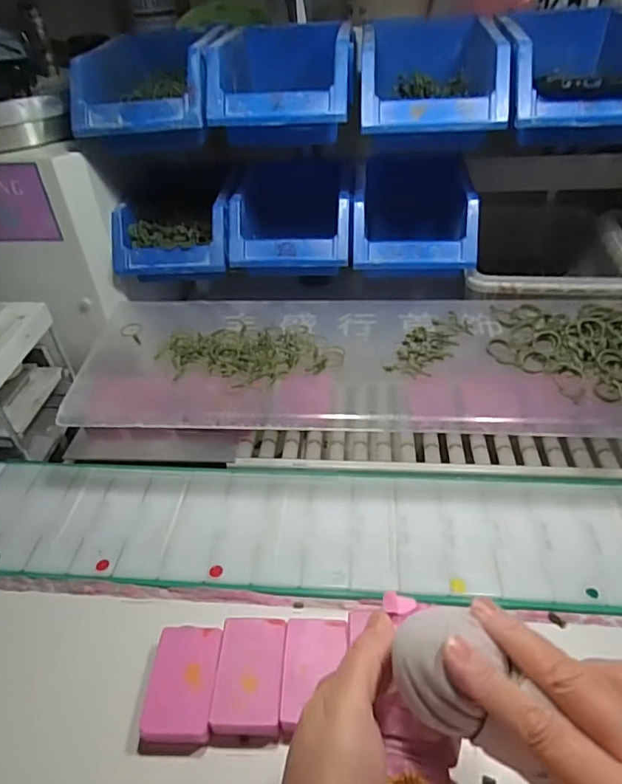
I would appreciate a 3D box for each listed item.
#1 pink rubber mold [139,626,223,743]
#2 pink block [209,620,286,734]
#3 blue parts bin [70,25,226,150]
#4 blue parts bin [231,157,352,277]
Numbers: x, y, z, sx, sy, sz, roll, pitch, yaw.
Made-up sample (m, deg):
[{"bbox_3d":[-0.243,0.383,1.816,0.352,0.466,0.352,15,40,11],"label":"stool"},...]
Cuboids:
[{"bbox_3d":[-0.085,0.195,0.360,0.045,0.019,0.068,0,41,3],"label":"pink rubber mold"},{"bbox_3d":[-0.041,0.192,0.363,0.044,0.015,0.070,0,41,3],"label":"pink block"},{"bbox_3d":[-0.155,-0.310,0.528,0.124,0.060,0.190,-2,41,1],"label":"blue parts bin"},{"bbox_3d":[-0.020,-0.203,0.610,0.127,0.099,0.211,-2,41,1],"label":"blue parts bin"}]

